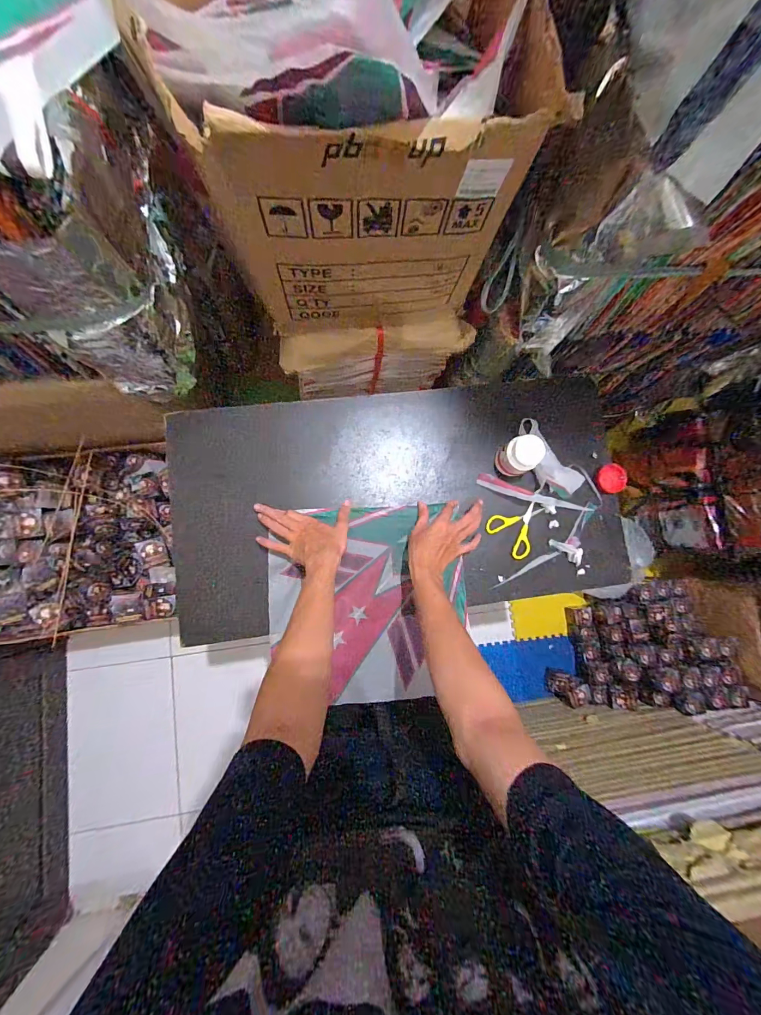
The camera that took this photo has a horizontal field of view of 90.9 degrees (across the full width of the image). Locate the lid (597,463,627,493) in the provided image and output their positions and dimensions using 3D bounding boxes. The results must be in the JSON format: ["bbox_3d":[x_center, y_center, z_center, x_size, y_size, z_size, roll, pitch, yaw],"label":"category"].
[{"bbox_3d":[0.430,-0.054,0.693,0.046,0.008,0.052,-15,81,13],"label":"lid"}]

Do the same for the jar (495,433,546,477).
[{"bbox_3d":[0.237,-0.086,0.642,0.057,0.081,0.053,10,82,-3],"label":"jar"}]

